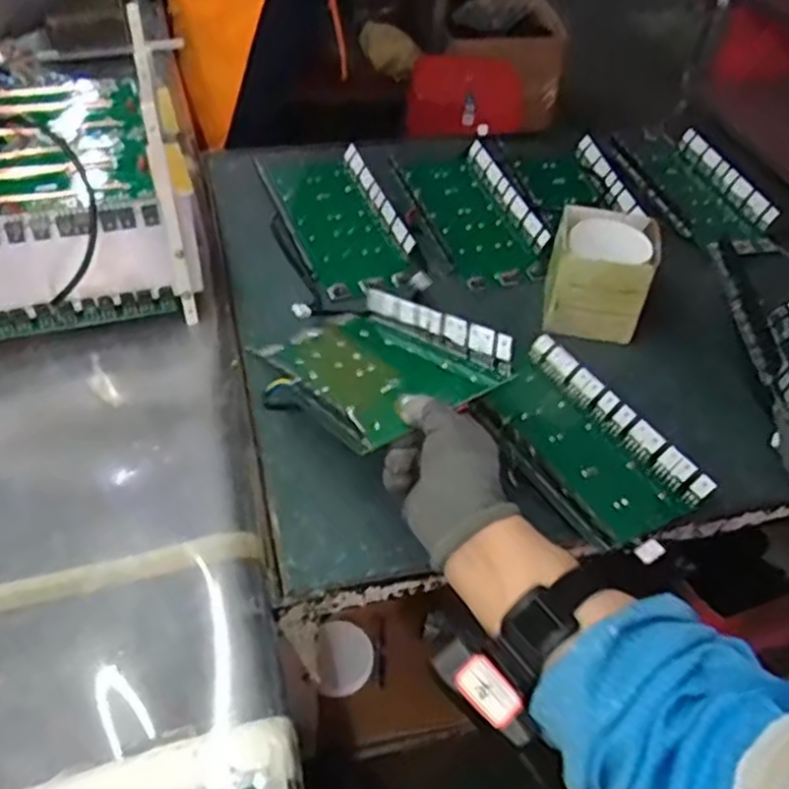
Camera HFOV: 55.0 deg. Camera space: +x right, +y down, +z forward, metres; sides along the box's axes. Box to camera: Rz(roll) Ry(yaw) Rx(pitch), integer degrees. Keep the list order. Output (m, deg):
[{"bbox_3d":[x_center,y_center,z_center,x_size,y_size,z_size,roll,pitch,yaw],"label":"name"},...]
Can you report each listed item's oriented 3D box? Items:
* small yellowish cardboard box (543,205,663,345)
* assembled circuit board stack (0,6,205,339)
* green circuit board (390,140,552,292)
[{"bbox_3d":[0.239,-0.144,0.886,0.115,0.108,0.113,15,47,9],"label":"small yellowish cardboard box"},{"bbox_3d":[-0.386,-0.223,0.844,0.294,0.193,0.287,-10,48,-14],"label":"assembled circuit board stack"},{"bbox_3d":[0.101,-0.253,1.037,0.145,0.036,0.300,-11,48,-15],"label":"green circuit board"}]

